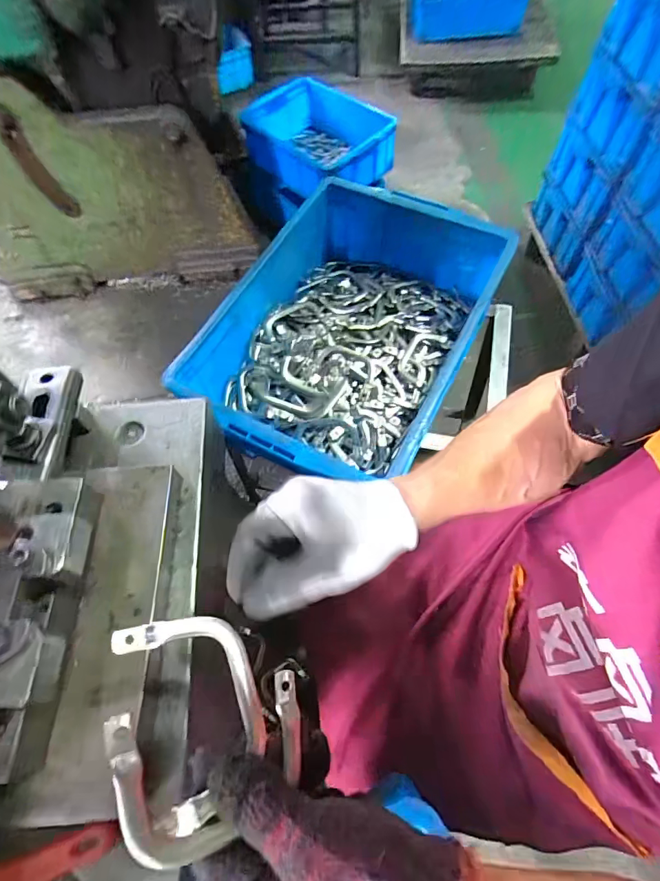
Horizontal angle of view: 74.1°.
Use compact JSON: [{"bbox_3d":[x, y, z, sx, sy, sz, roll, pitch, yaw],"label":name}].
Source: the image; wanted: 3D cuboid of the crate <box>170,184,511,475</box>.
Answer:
[{"bbox_3d":[0.032,-0.176,0.697,0.358,0.142,0.507,23,67,14],"label":"crate"}]

